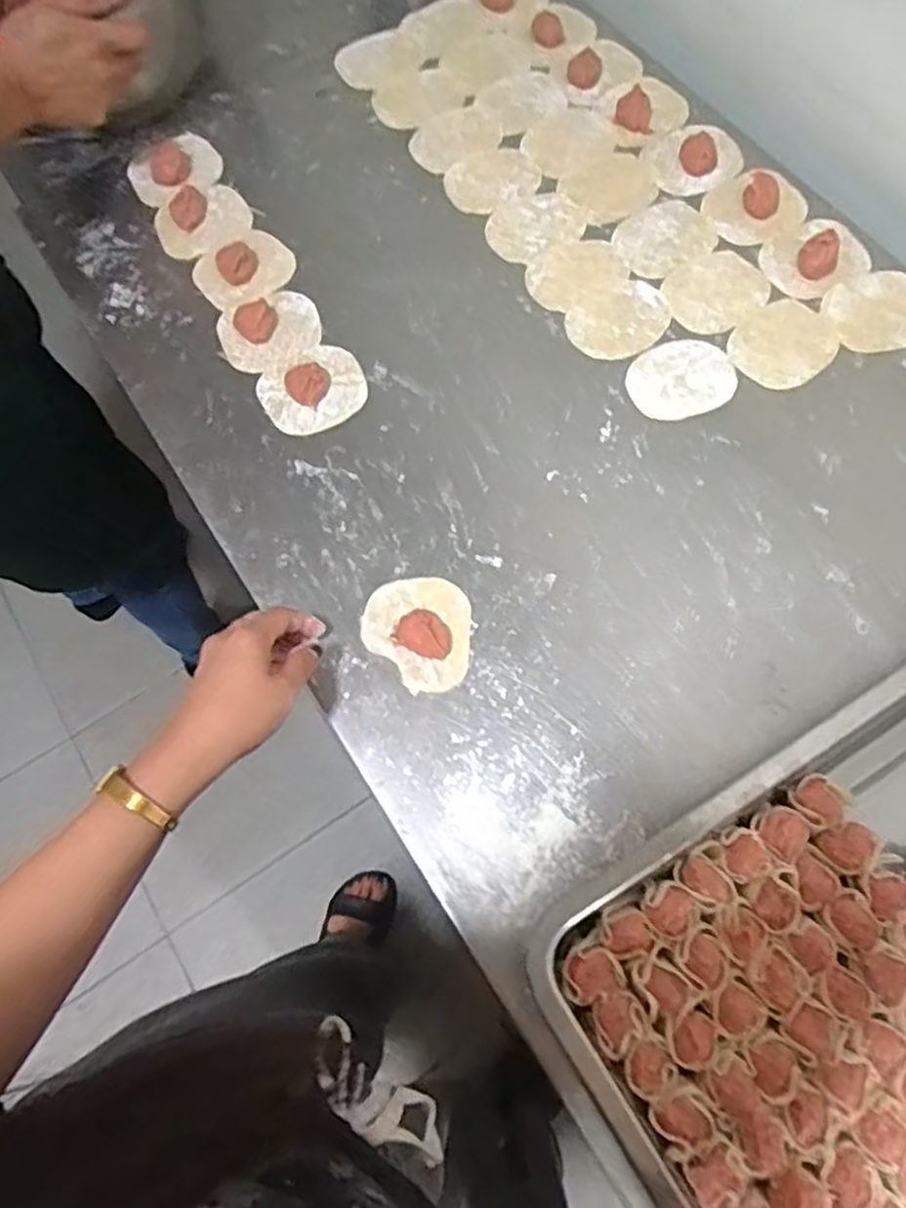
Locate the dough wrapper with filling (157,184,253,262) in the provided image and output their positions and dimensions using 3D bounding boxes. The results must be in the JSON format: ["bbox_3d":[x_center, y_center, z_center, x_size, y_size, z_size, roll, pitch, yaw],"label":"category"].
[{"bbox_3d":[-0.232,-0.357,0.703,0.088,0.020,0.081,-1,70,2],"label":"dough wrapper with filling"}]

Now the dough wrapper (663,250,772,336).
[{"bbox_3d":[0.225,-0.269,0.646,0.088,0.004,0.078,-28,71,-8],"label":"dough wrapper"}]

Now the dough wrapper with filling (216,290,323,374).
[{"bbox_3d":[-0.161,-0.243,0.650,0.086,0.022,0.074,-23,70,-6],"label":"dough wrapper with filling"}]

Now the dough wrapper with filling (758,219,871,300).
[{"bbox_3d":[0.310,-0.302,0.641,0.083,0.029,0.070,-28,71,-8],"label":"dough wrapper with filling"}]

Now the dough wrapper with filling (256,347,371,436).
[{"bbox_3d":[-0.117,-0.184,0.625,0.085,0.022,0.075,-29,71,-8],"label":"dough wrapper with filling"}]

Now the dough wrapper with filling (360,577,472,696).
[{"bbox_3d":[-0.026,0.020,0.540,0.076,0.015,0.086,-7,70,0],"label":"dough wrapper with filling"}]

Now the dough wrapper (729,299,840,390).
[{"bbox_3d":[0.272,-0.214,0.620,0.086,0.004,0.073,-36,72,-10],"label":"dough wrapper"}]

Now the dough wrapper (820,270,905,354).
[{"bbox_3d":[0.355,-0.244,0.628,0.081,0.004,0.072,-18,72,0],"label":"dough wrapper"}]

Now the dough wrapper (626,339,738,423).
[{"bbox_3d":[0.186,-0.184,0.613,0.087,0.004,0.071,-23,70,-6],"label":"dough wrapper"}]

